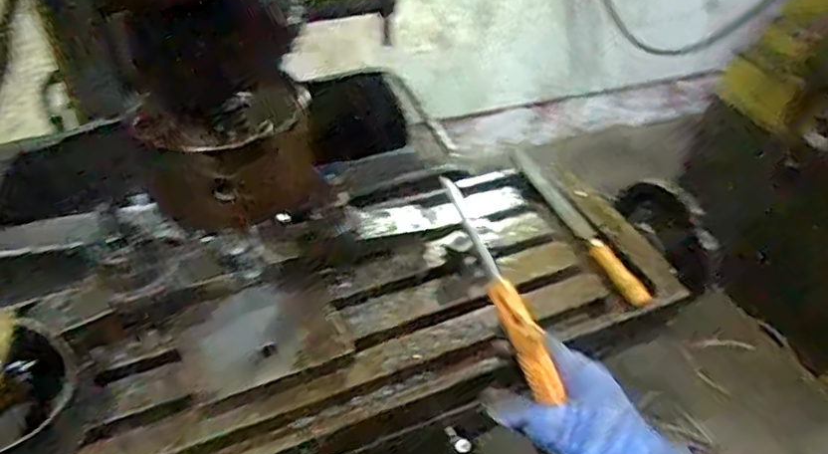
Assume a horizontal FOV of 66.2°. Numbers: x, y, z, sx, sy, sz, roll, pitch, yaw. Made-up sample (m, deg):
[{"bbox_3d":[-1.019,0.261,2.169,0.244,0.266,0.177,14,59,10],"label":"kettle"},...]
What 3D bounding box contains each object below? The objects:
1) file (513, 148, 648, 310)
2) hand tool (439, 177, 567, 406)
[{"bbox_3d":[0.176,-0.010,0.692,0.028,0.027,0.258,-12,44,-18],"label":"file"},{"bbox_3d":[0.057,0.041,0.423,0.020,0.019,0.160,-24,86,-28],"label":"hand tool"}]

